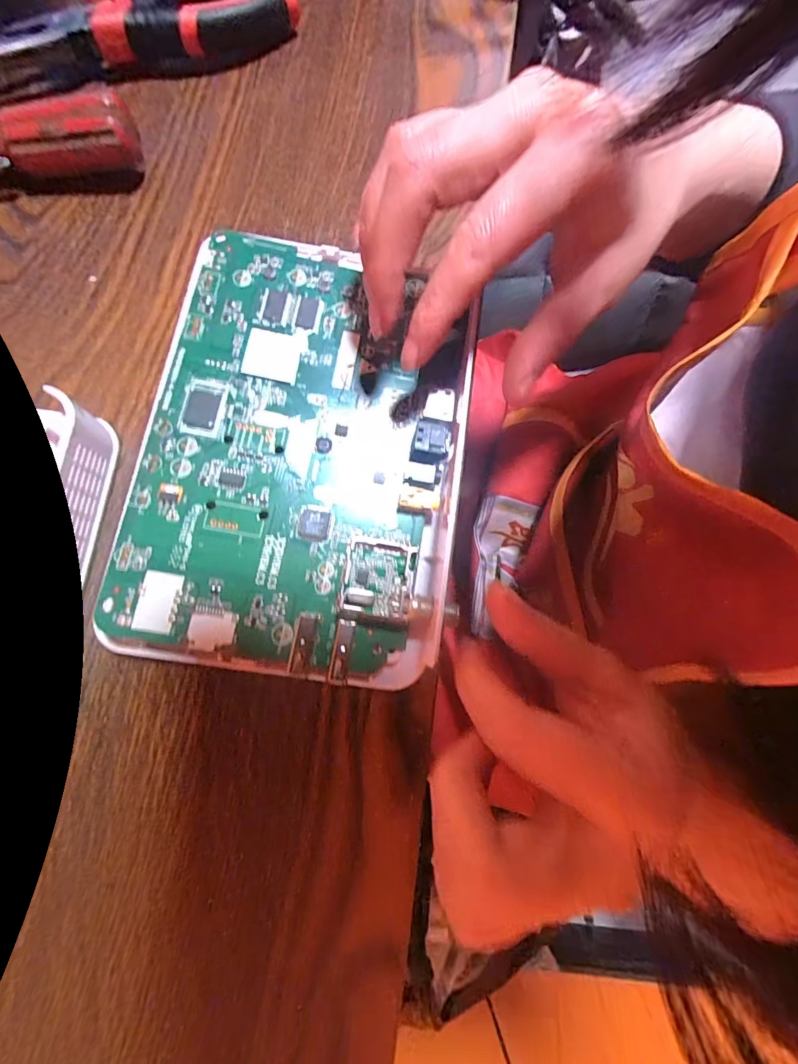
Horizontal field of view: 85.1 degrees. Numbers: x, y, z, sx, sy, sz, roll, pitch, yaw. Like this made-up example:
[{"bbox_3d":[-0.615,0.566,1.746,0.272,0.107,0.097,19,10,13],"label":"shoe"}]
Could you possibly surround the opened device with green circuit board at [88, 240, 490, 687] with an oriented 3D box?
[{"bbox_3d":[-0.041,-0.034,0.168,0.128,0.023,0.167,6,77,2],"label":"opened device with green circuit board"}]

